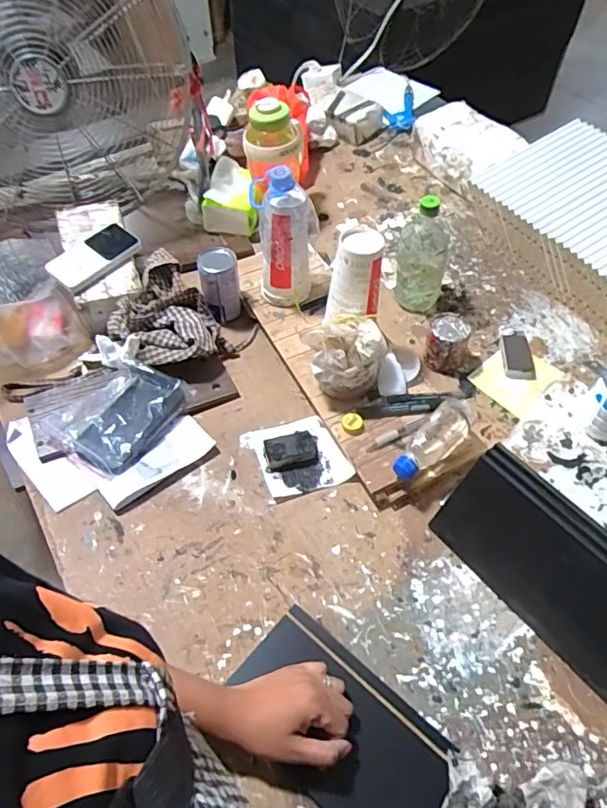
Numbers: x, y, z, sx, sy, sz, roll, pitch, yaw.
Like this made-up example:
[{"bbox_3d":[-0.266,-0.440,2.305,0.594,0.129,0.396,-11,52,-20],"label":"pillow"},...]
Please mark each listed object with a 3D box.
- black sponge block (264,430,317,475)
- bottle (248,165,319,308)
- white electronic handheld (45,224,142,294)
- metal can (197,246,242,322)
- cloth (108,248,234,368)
[{"bbox_3d":[-0.017,0.069,0.768,0.074,0.024,0.048,-9,53,-9],"label":"black sponge block"},{"bbox_3d":[-0.028,-0.263,0.856,0.100,0.228,0.079,-1,56,-1],"label":"bottle"},{"bbox_3d":[-0.345,-0.245,0.868,0.086,0.017,0.148,32,60,17],"label":"white electronic handheld"},{"bbox_3d":[-0.144,-0.207,0.904,0.065,0.094,0.080,-7,53,-10],"label":"metal can"},{"bbox_3d":[-0.240,-0.146,0.878,0.166,0.079,0.253,-25,58,-22],"label":"cloth"}]

